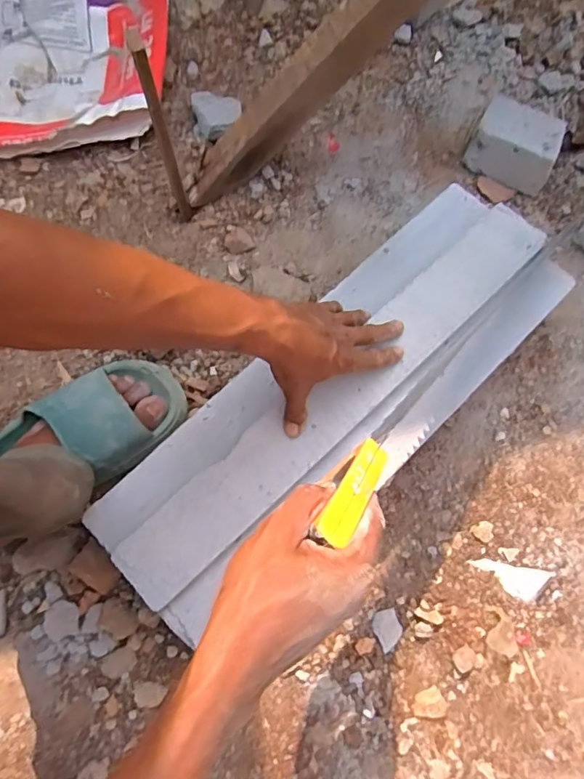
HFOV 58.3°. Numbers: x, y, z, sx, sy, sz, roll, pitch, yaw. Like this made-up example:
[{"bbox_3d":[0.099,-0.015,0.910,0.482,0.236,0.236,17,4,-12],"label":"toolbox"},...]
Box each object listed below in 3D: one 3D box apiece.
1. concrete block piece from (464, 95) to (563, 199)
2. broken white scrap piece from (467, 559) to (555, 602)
[{"bbox_3d":[0.311,-0.340,0.733,0.120,0.079,0.086,30,76,8],"label":"concrete block piece"},{"bbox_3d":[0.255,0.223,0.613,0.091,0.013,0.036,11,74,3],"label":"broken white scrap piece"}]

